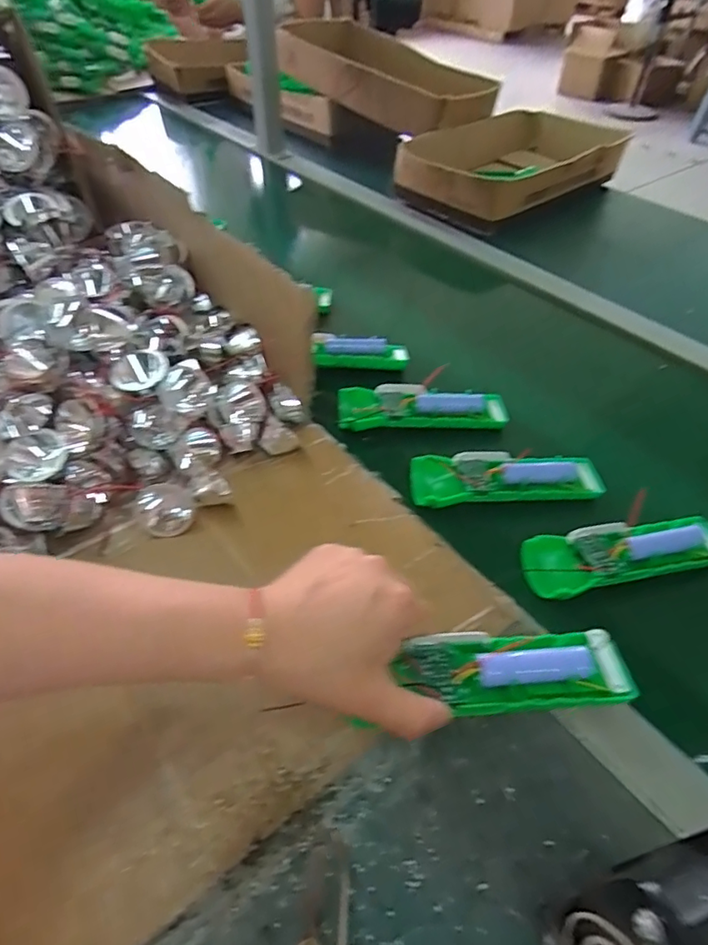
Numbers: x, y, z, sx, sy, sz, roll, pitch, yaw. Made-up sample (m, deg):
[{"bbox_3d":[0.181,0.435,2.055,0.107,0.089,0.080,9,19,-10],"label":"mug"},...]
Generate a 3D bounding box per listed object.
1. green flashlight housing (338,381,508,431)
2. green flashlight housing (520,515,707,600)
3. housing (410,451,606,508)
[{"bbox_3d":[0.069,-0.067,0.554,0.168,0.023,0.049,-1,49,0],"label":"green flashlight housing"},{"bbox_3d":[0.209,0.063,0.427,0.167,0.020,0.050,-9,49,-8],"label":"green flashlight housing"},{"bbox_3d":[0.135,0.003,0.487,0.166,0.022,0.050,-4,49,-3],"label":"housing"}]

